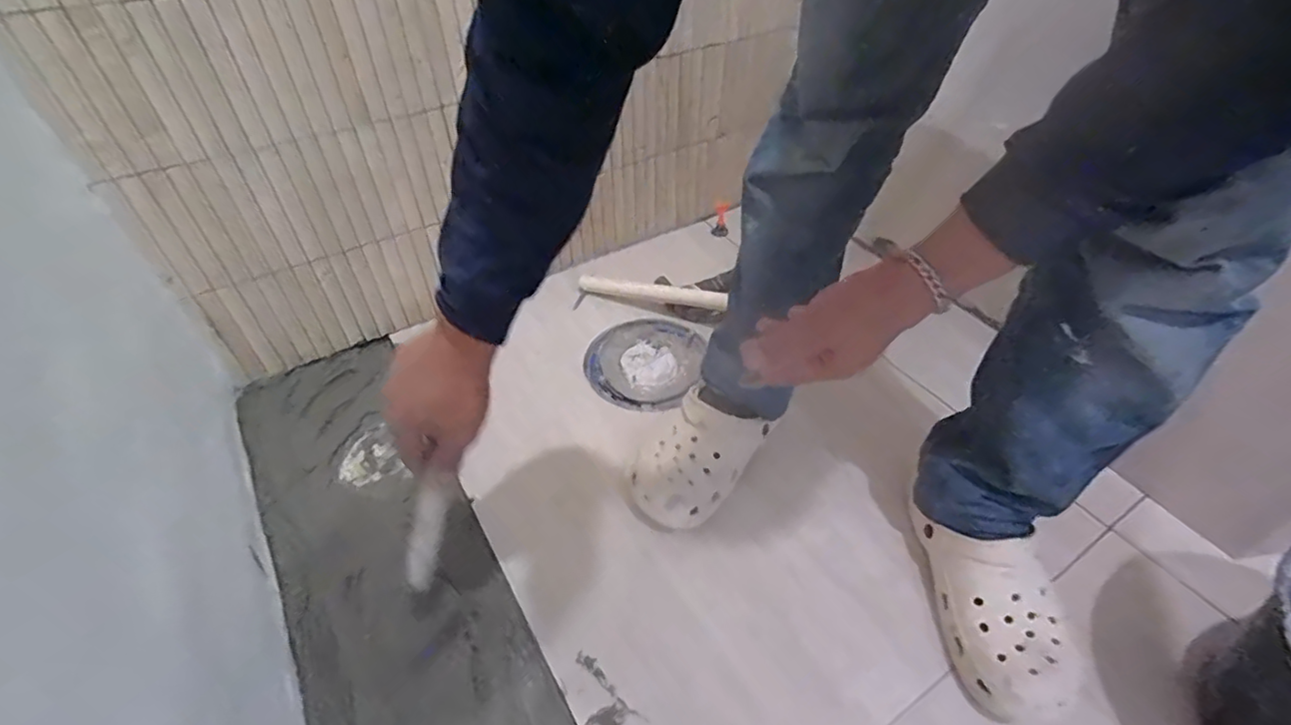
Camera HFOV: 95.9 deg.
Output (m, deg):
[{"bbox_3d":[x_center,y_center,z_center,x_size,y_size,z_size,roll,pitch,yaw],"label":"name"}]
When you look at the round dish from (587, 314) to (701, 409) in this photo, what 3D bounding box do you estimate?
[{"bbox_3d":[-0.004,-0.001,0.867,0.167,0.027,0.172,0,45,0],"label":"round dish"}]

